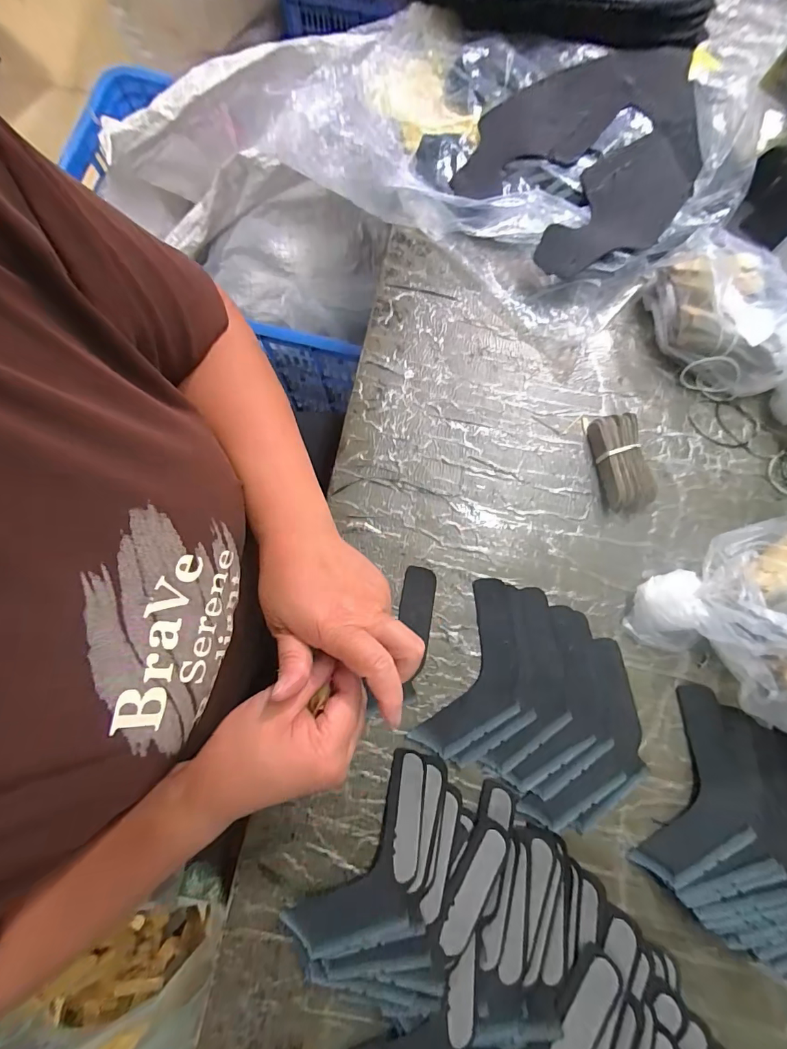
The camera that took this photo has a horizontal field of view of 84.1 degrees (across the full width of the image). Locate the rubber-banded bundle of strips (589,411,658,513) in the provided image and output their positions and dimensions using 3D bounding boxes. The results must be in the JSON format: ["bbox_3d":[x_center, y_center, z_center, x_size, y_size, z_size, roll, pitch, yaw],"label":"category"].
[{"bbox_3d":[0.218,-0.059,0.411,0.042,0.022,0.092,-12,80,-3],"label":"rubber-banded bundle of strips"}]

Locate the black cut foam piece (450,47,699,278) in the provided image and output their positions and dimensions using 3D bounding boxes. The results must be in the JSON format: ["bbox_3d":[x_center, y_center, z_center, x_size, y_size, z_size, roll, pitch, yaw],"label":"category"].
[{"bbox_3d":[0.219,-0.389,0.464,0.281,0.041,0.214,-41,83,-7],"label":"black cut foam piece"}]

